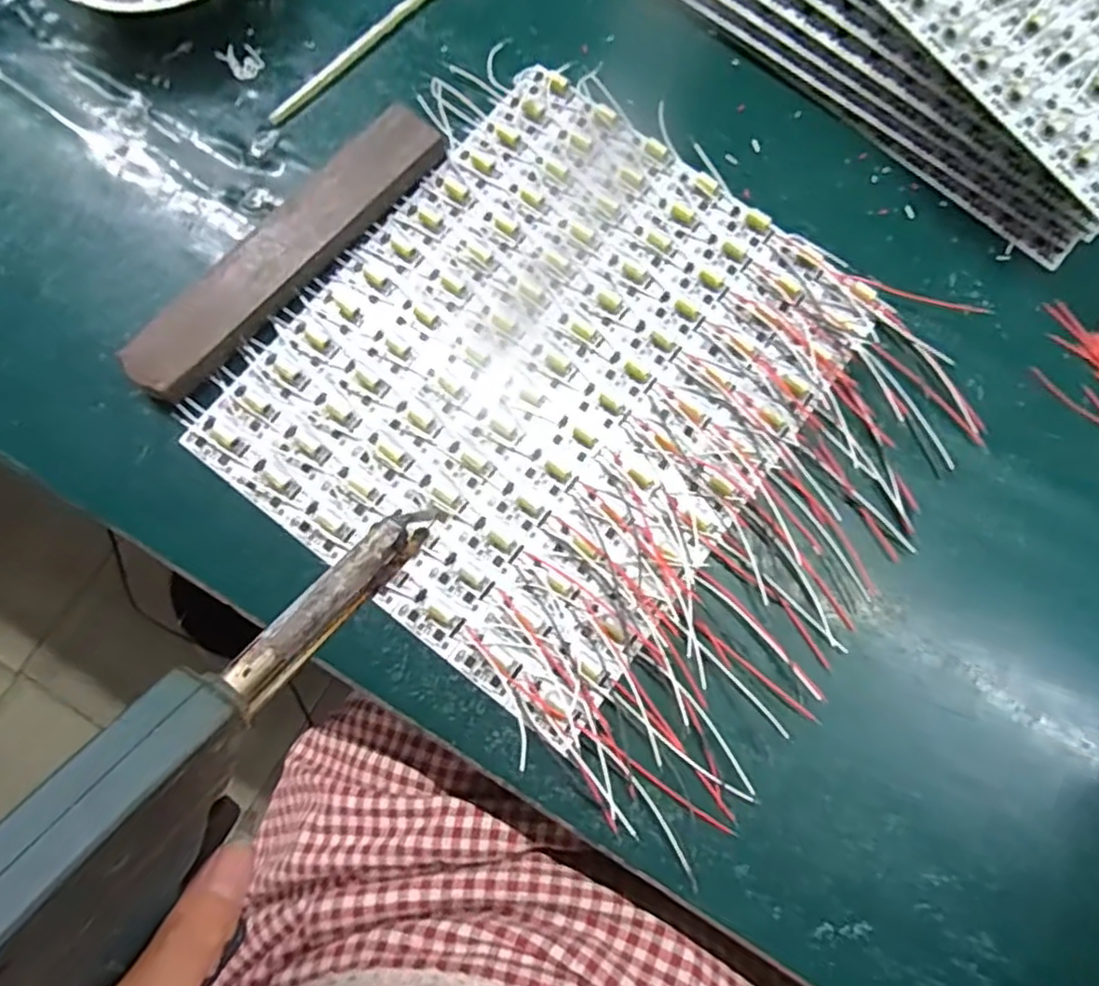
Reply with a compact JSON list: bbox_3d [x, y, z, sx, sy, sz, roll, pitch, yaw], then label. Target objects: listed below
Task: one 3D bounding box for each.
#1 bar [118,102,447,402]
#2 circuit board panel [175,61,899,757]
[{"bbox_3d":[-0.136,-0.127,0.353,0.038,0.016,0.197,42,80,7],"label":"bar"},{"bbox_3d":[-0.001,-0.064,0.349,0.242,0.009,0.283,37,80,6],"label":"circuit board panel"}]

